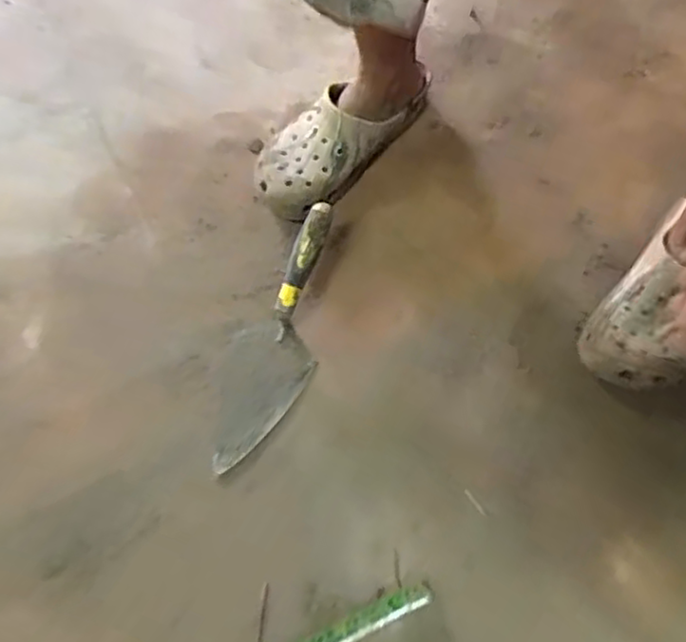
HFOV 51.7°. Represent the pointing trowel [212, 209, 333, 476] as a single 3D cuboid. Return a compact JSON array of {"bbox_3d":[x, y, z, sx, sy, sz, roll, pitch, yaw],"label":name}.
[{"bbox_3d":[-0.077,0.018,0.848,0.107,0.074,0.336,21,92,7],"label":"pointing trowel"}]

